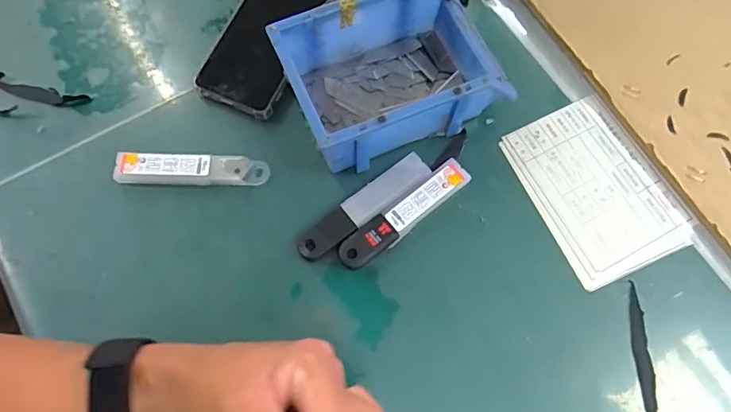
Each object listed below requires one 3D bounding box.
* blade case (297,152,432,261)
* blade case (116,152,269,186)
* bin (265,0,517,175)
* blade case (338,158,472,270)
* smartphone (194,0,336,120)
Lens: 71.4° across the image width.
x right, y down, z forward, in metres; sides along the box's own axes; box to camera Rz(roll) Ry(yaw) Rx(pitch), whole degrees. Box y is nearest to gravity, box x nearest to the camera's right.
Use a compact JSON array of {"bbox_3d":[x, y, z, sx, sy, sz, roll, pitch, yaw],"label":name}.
[{"bbox_3d":[0.000,0.000,0.418,0.126,0.006,0.027,-38,76,-11],"label":"blade case"},{"bbox_3d":[-0.147,-0.031,0.428,0.124,0.010,0.026,1,72,1],"label":"blade case"},{"bbox_3d":[0.025,-0.112,0.422,0.167,0.068,0.113,-23,73,-7],"label":"bin"},{"bbox_3d":[0.033,0.007,0.417,0.126,0.009,0.026,-37,76,-11],"label":"blade case"},{"bbox_3d":[-0.091,-0.163,0.471,0.080,0.013,0.163,24,74,8],"label":"smartphone"}]

